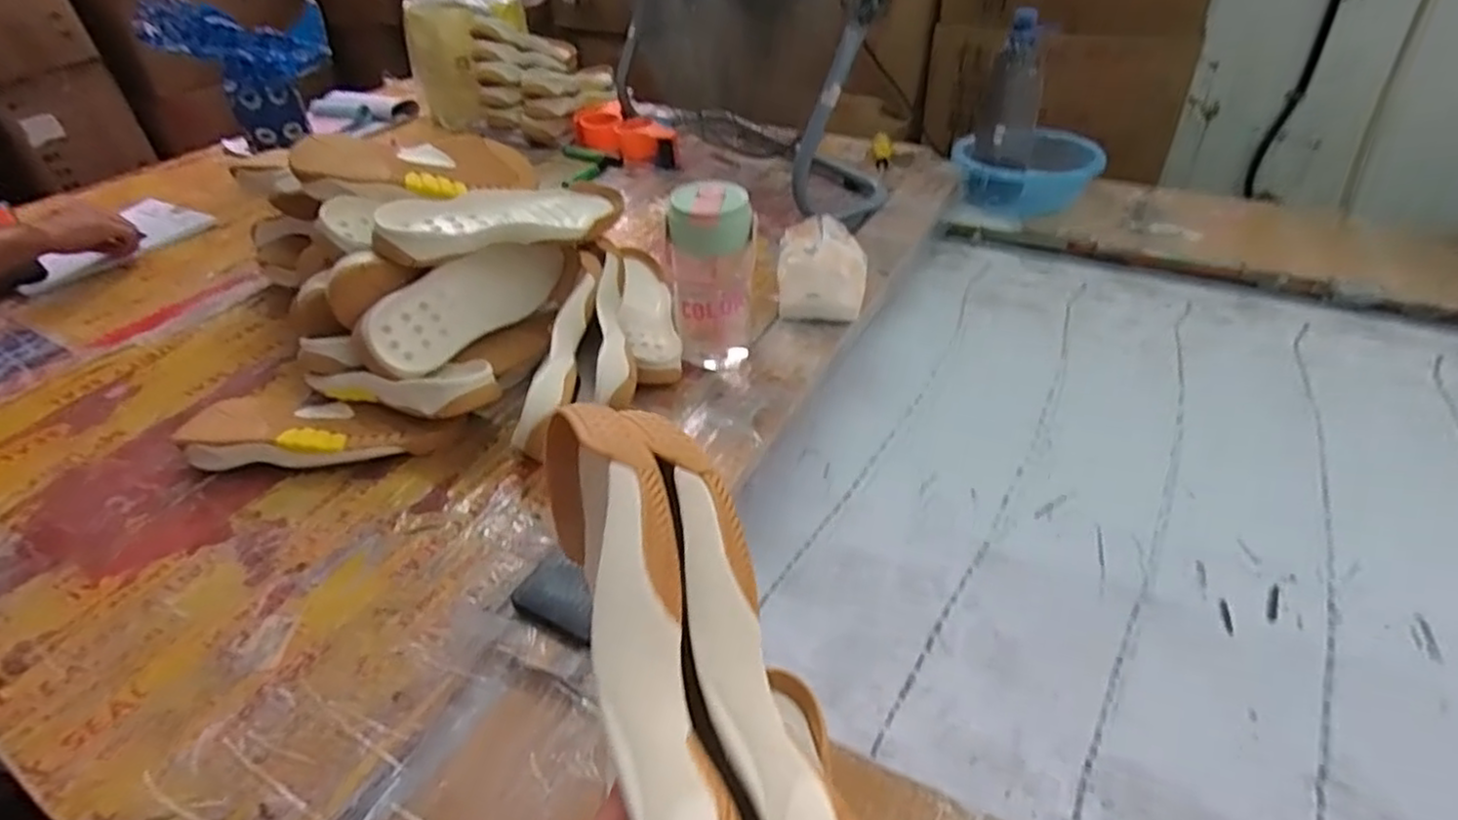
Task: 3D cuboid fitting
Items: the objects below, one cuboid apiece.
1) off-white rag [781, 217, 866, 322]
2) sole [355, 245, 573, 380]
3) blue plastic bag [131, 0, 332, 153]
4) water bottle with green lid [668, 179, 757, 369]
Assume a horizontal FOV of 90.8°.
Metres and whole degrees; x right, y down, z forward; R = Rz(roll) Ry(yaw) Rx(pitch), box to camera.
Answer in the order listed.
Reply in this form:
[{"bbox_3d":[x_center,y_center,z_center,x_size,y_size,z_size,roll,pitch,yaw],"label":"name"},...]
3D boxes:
[{"bbox_3d":[0.112,-0.172,0.866,0.099,0.083,0.150,2,39,5],"label":"off-white rag"},{"bbox_3d":[-0.264,-0.113,0.745,0.029,0.085,0.234,3,31,45],"label":"sole"},{"bbox_3d":[-0.858,-0.594,1.304,0.276,0.260,0.098,-14,40,-15],"label":"blue plastic bag"},{"bbox_3d":[-0.017,-0.132,0.776,0.091,0.206,0.088,-2,39,-2],"label":"water bottle with green lid"}]

